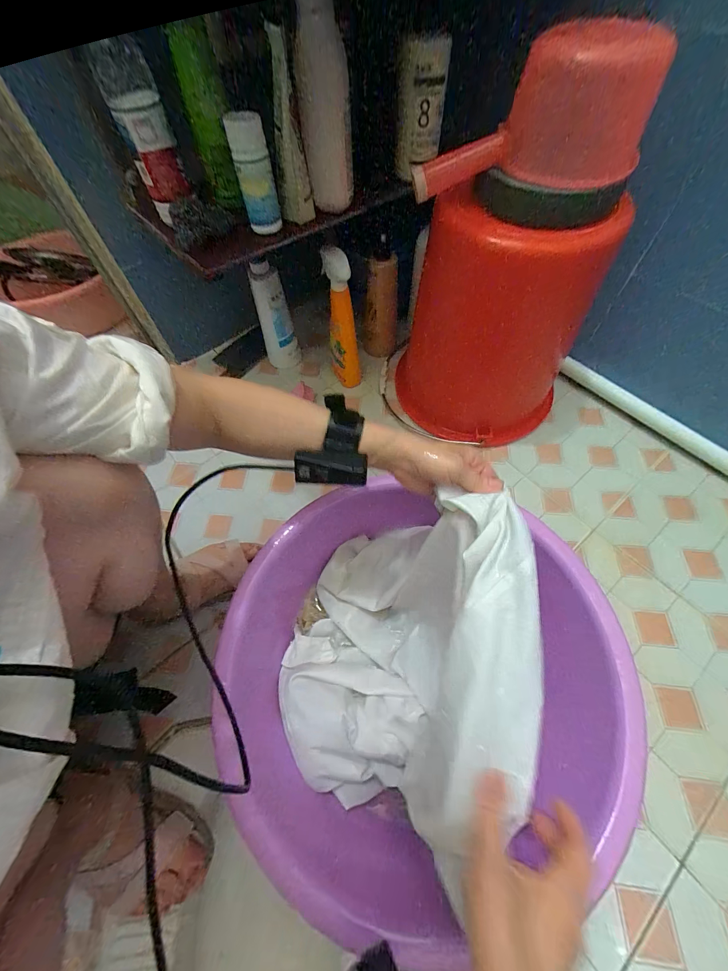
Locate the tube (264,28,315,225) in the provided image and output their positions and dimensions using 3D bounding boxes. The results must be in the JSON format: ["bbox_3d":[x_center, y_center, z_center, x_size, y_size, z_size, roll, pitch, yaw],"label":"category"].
[{"bbox_3d":[-0.101,-0.449,0.433,0.048,0.190,0.066,-16,87,-5],"label":"tube"}]

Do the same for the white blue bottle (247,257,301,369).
[{"bbox_3d":[-0.194,-0.355,0.717,0.075,0.235,0.052,-15,61,-6],"label":"white blue bottle"}]

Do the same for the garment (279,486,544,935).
[{"bbox_3d":[0.029,0.185,0.382,0.249,0.251,0.315,18,63,14],"label":"garment"}]

